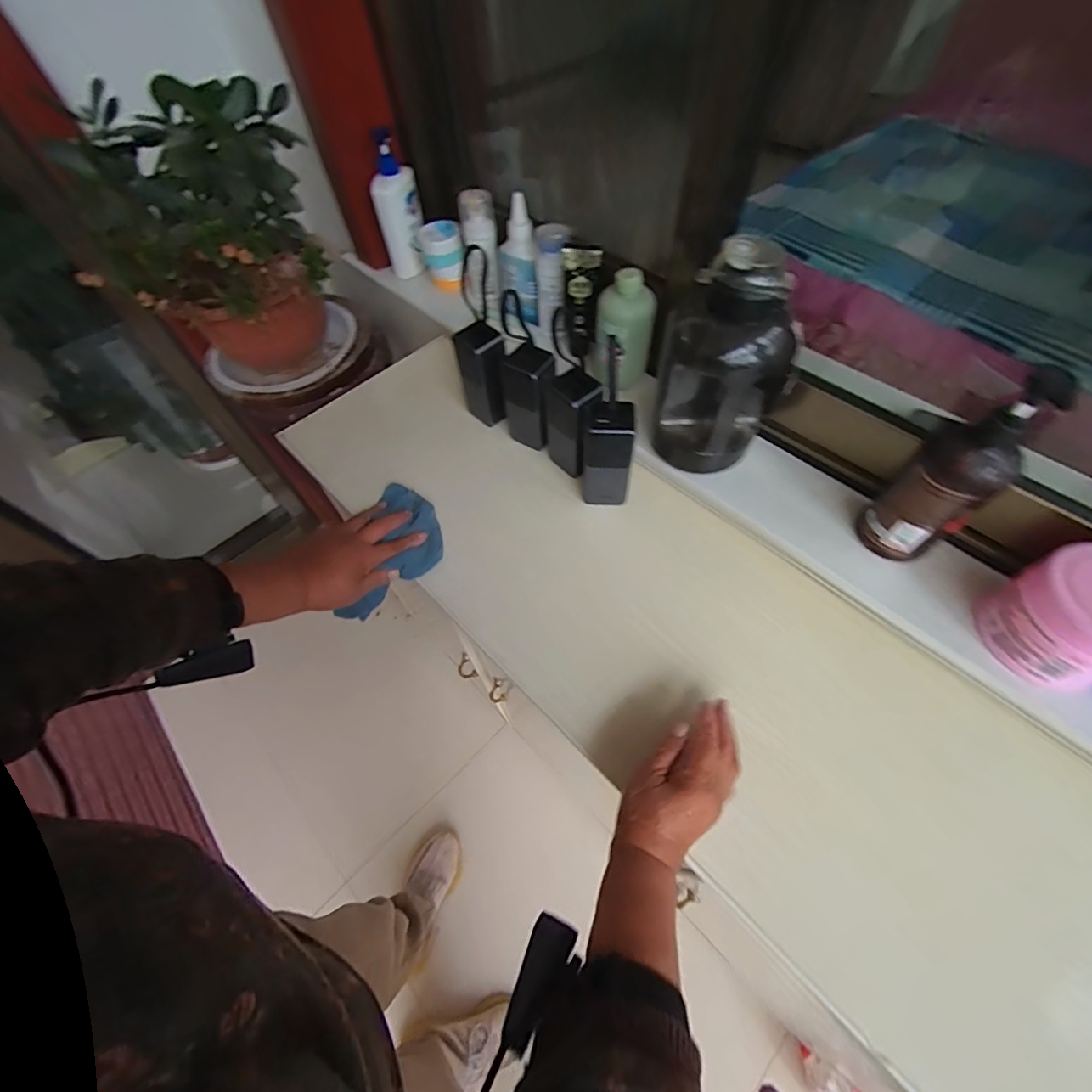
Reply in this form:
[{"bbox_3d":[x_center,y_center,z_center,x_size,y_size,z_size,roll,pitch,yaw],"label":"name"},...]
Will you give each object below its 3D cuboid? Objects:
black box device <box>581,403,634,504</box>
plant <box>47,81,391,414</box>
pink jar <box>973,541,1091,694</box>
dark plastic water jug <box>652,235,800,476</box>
[{"bbox_3d":[0.068,-0.104,0.560,0.062,0.133,0.049,0,58,3],"label":"black box device"},{"bbox_3d":[-0.440,-0.379,0.693,0.286,0.369,0.245,-10,58,-3],"label":"plant"},{"bbox_3d":[0.461,0.063,0.416,0.097,0.083,0.103,-1,58,2],"label":"pink jar"},{"bbox_3d":[0.179,-0.188,0.508,0.099,0.222,0.117,-25,61,-12],"label":"dark plastic water jug"}]

